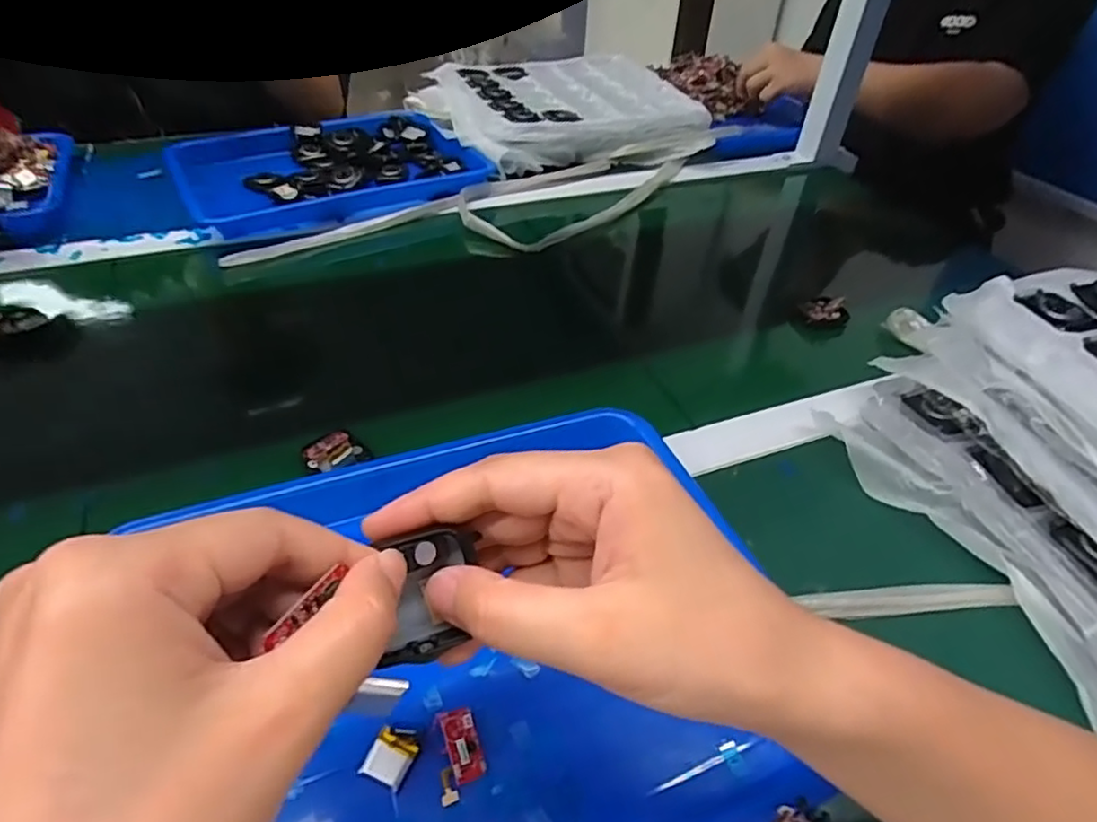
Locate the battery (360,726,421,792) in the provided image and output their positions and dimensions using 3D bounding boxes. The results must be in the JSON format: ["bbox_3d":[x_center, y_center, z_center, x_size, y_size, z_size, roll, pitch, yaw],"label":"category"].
[{"bbox_3d":[-0.068,0.150,0.283,0.019,0.004,0.022,16,43,14],"label":"battery"}]

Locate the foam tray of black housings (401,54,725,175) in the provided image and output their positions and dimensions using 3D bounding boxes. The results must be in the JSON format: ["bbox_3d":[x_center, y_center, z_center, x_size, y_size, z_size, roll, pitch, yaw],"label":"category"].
[{"bbox_3d":[0.008,-0.402,0.867,0.331,0.049,0.288,-13,47,-17],"label":"foam tray of black housings"}]

